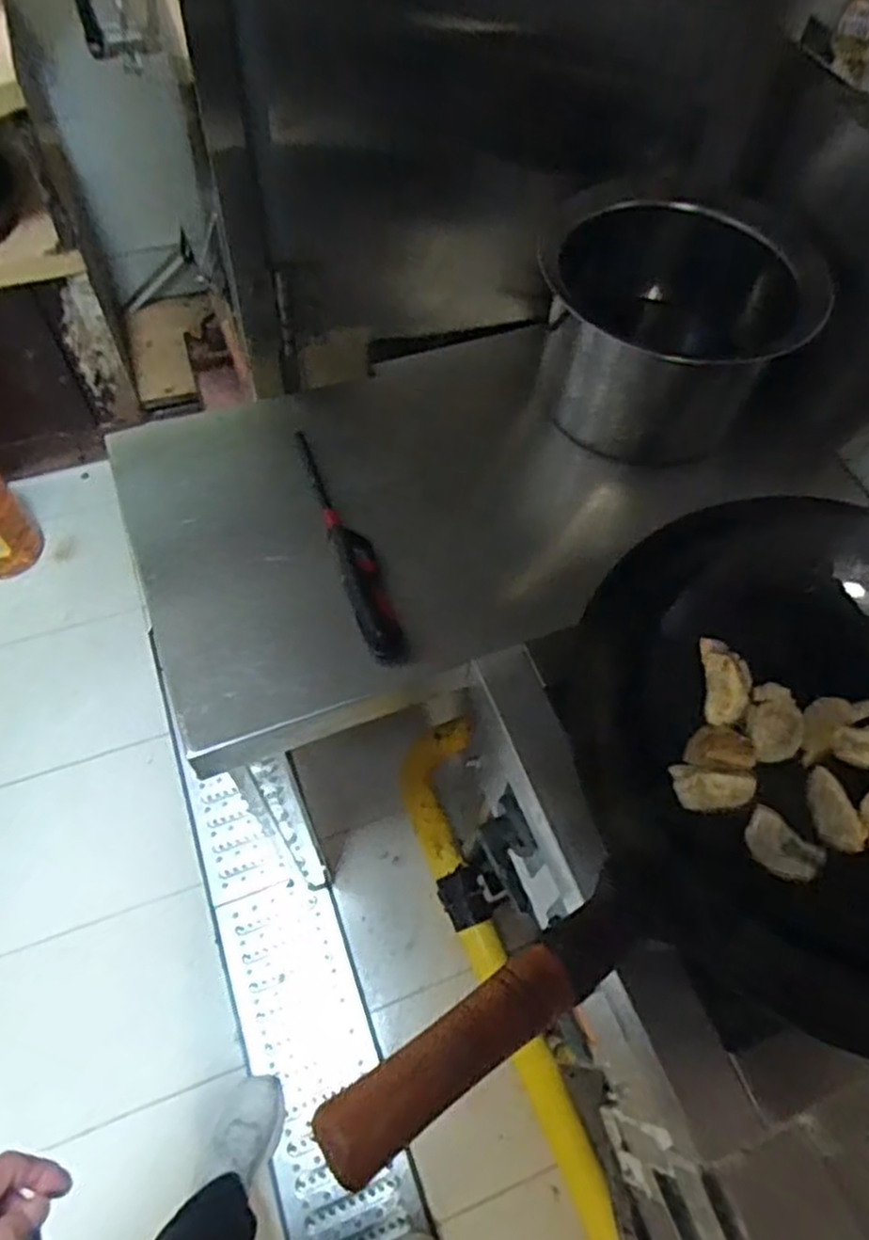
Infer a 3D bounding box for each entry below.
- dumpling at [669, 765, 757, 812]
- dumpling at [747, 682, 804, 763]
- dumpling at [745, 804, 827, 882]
[{"bbox_3d":[0.222,0.136,0.592,0.062,0.015,0.036,12,61,3],"label":"dumpling"},{"bbox_3d":[0.290,0.087,0.633,0.044,0.021,0.063,16,61,5],"label":"dumpling"},{"bbox_3d":[0.261,0.174,0.567,0.056,0.030,0.032,41,66,17],"label":"dumpling"}]

